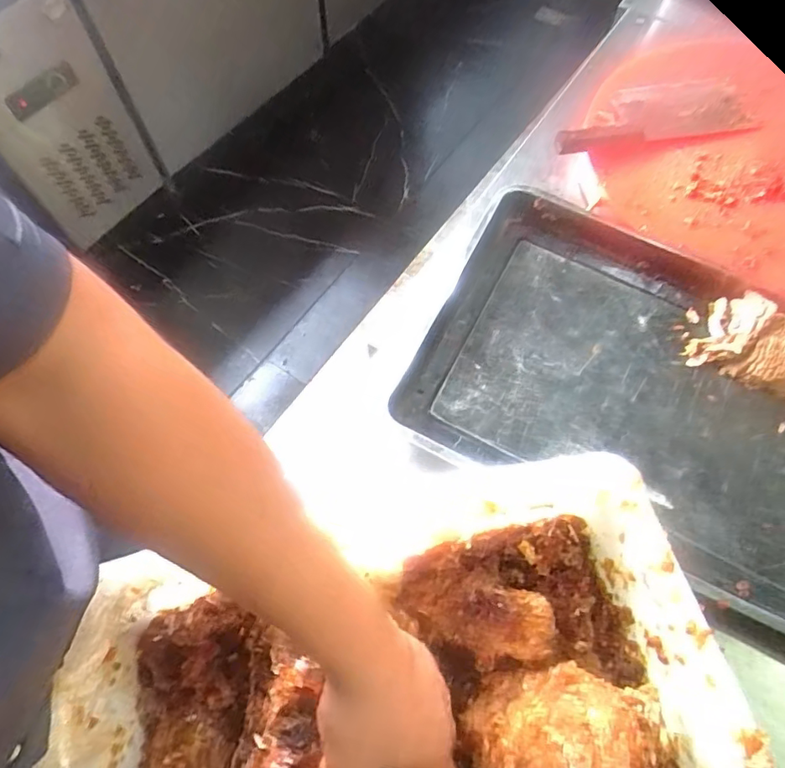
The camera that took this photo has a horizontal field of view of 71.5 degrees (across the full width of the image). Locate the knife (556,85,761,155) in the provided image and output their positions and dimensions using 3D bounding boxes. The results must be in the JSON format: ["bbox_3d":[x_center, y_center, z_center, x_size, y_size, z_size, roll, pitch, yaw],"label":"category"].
[{"bbox_3d":[0.344,-0.357,0.727,0.238,0.021,0.099,-9,67,-4],"label":"knife"}]

